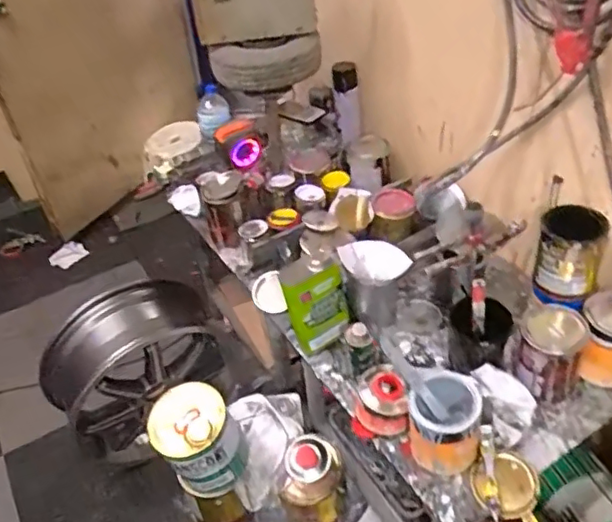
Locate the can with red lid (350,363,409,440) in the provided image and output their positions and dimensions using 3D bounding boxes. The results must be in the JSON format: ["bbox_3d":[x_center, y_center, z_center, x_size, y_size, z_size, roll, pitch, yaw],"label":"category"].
[{"bbox_3d":[0.133,0.245,1.017,0.089,0.076,0.104,8,48,12],"label":"can with red lid"}]

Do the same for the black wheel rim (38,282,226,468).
[{"bbox_3d":[-0.420,0.281,1.525,0.413,0.417,0.238,-32,52,-23],"label":"black wheel rim"}]

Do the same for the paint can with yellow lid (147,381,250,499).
[{"bbox_3d":[-0.227,0.388,1.276,0.175,0.219,0.163,-2,47,2],"label":"paint can with yellow lid"}]

